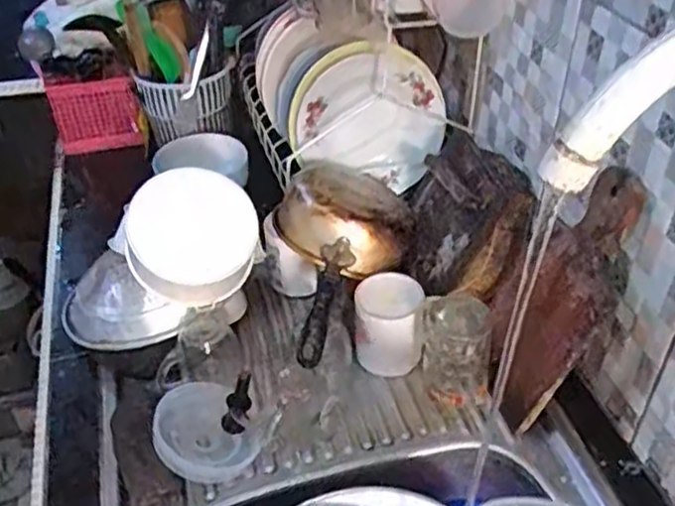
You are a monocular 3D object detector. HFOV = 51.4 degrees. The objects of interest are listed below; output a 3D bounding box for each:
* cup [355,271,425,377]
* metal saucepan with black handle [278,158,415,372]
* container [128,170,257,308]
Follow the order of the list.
[{"bbox_3d":[0.062,0.086,0.845,0.079,0.097,0.073,4,40,5],"label":"cup"},{"bbox_3d":[-0.009,-0.012,0.844,0.167,0.085,0.325,11,41,13],"label":"metal saucepan with black handle"},{"bbox_3d":[-0.178,-0.020,0.845,0.152,0.115,0.125,-10,41,-12],"label":"container"}]

